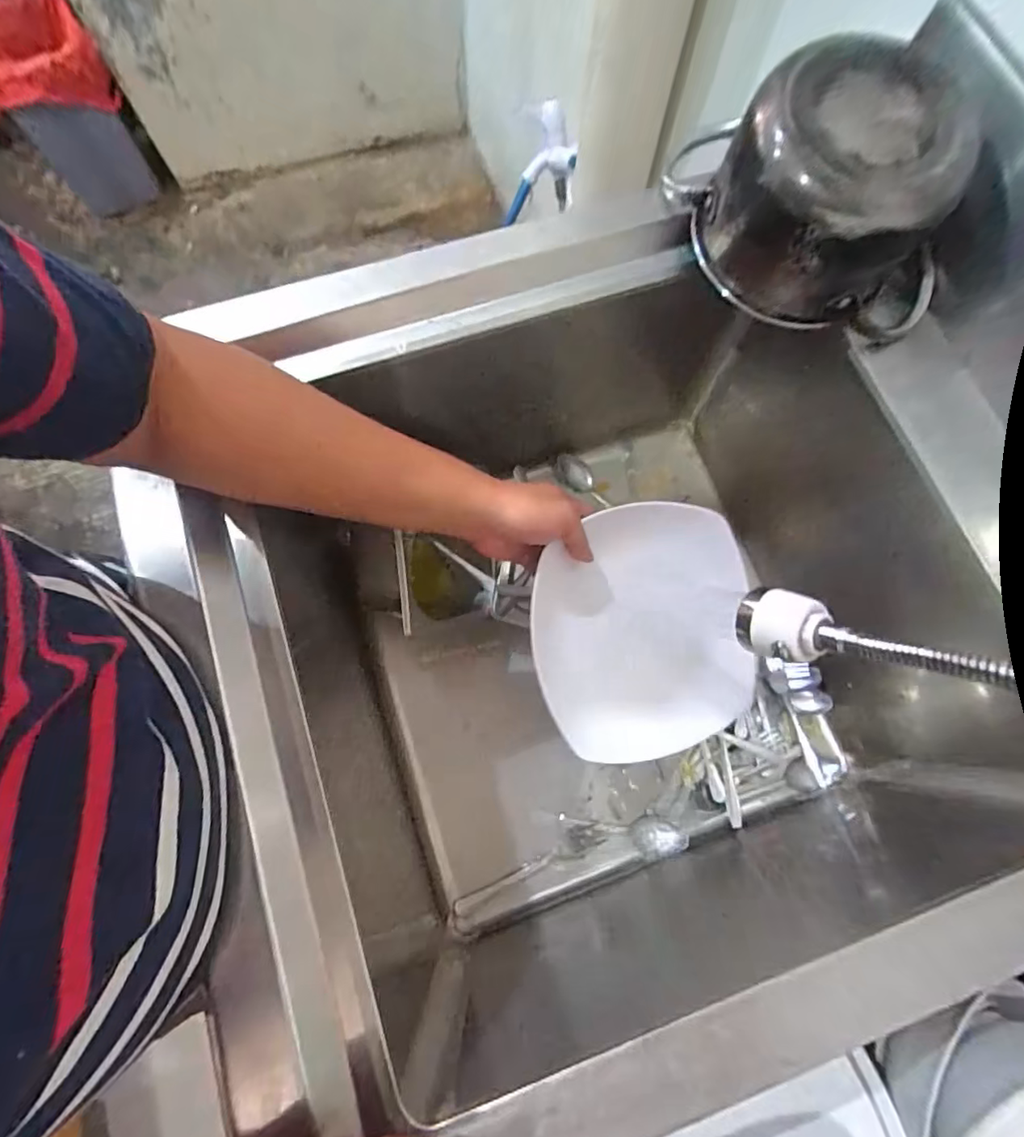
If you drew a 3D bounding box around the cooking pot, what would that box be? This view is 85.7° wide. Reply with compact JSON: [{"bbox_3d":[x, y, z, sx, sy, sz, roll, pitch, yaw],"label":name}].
[{"bbox_3d":[0.240,-0.282,0.418,0.141,0.124,0.207,-35,78,-10],"label":"cooking pot"}]

